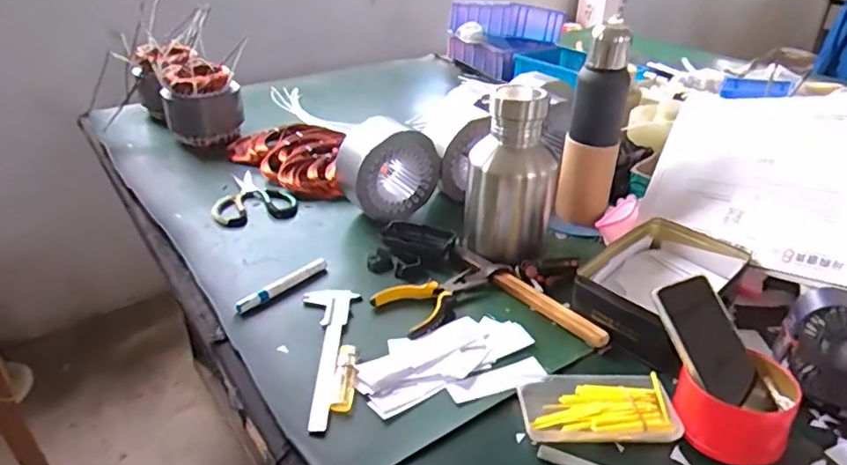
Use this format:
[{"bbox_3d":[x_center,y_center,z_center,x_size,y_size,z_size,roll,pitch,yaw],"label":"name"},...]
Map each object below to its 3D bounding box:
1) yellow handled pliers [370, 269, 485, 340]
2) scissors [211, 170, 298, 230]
[{"bbox_3d":[0.020,0.078,0.750,0.147,0.013,0.094,-22,37,-32],"label":"yellow handled pliers"},{"bbox_3d":[-0.282,-0.060,0.993,0.130,0.013,0.165,-6,31,-10],"label":"scissors"}]

